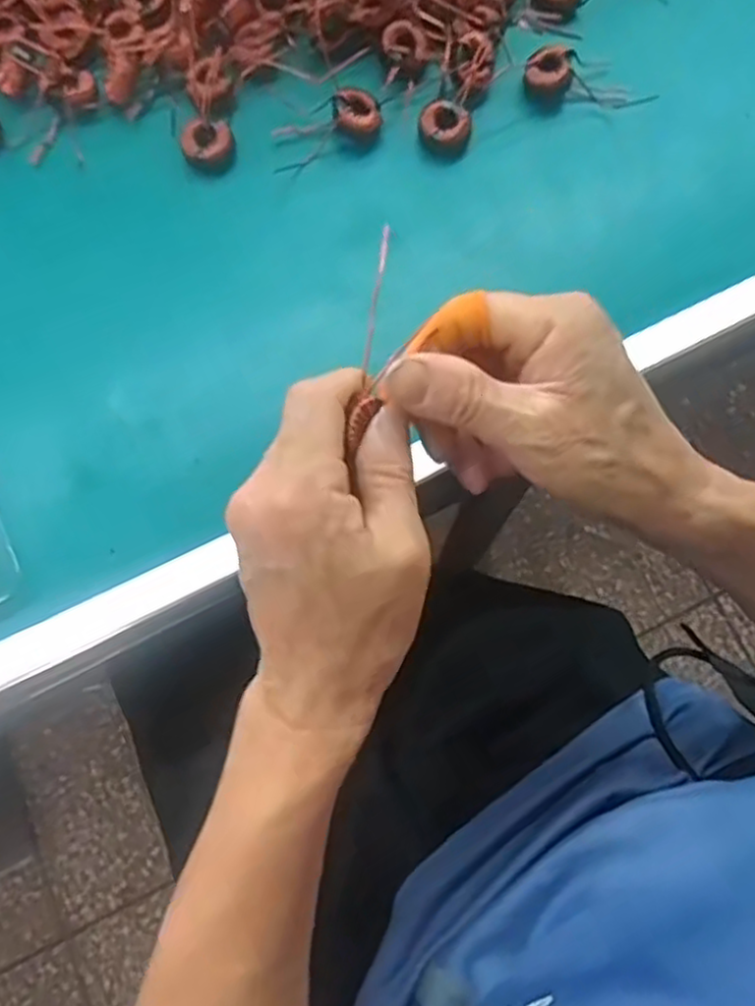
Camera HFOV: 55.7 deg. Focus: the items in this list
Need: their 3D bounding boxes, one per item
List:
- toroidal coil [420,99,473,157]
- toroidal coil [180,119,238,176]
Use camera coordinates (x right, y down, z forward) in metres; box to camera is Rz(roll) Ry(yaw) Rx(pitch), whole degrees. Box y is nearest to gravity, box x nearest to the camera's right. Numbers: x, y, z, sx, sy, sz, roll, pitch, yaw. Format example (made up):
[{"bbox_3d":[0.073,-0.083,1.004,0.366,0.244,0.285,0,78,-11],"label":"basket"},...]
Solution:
[{"bbox_3d":[0.036,-0.197,0.377,0.027,0.010,0.028,0,77,-1],"label":"toroidal coil"},{"bbox_3d":[-0.089,-0.188,0.377,0.027,0.016,0.021,-18,77,-5],"label":"toroidal coil"}]

